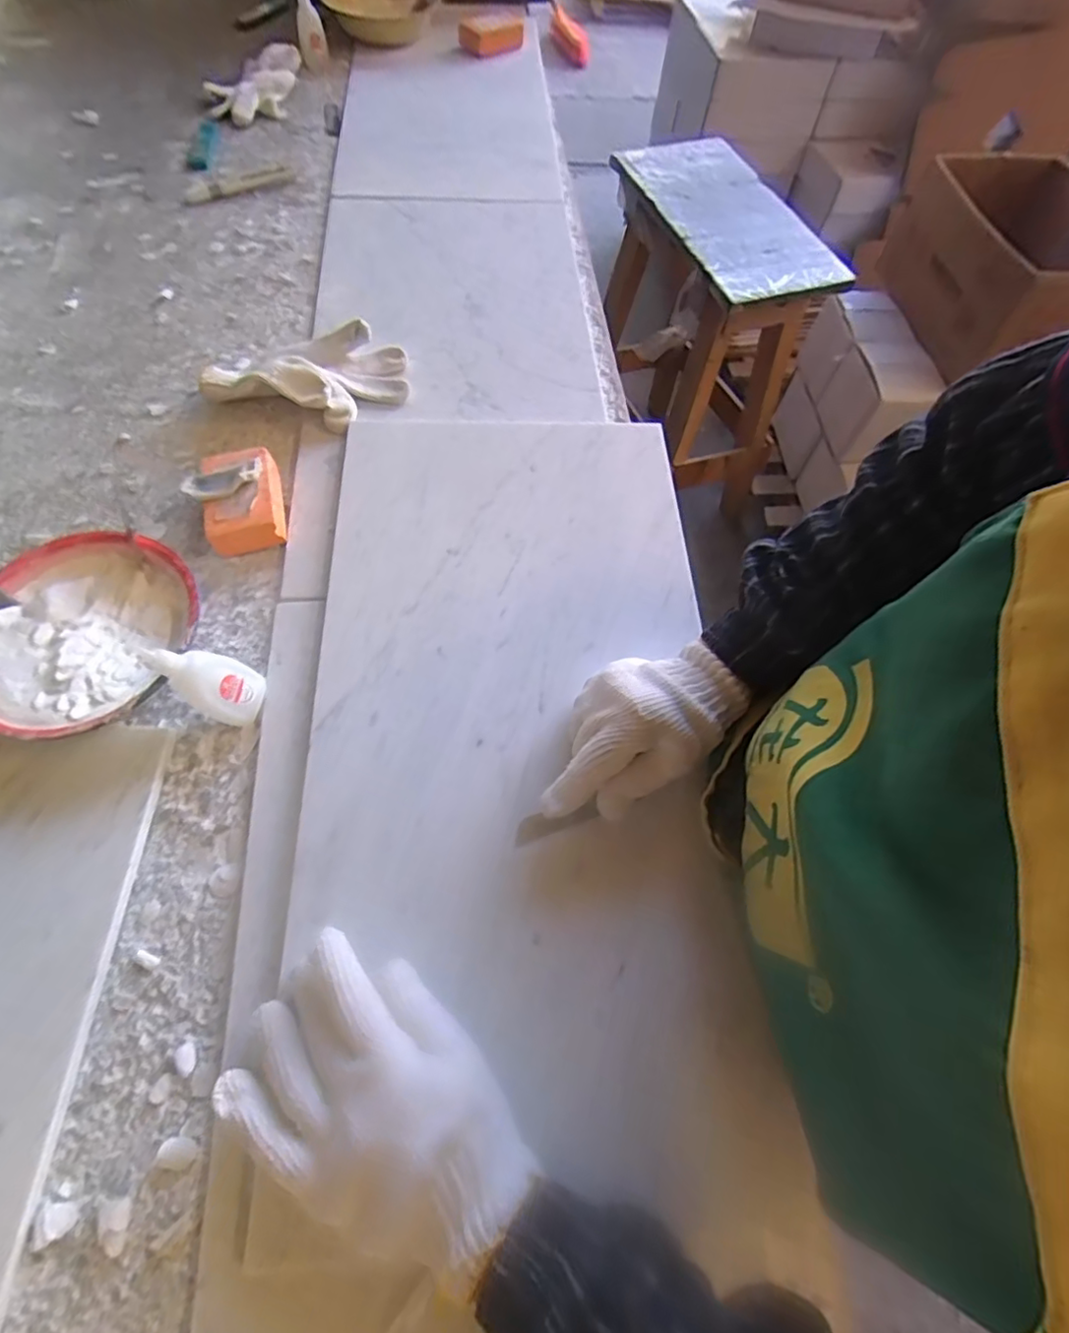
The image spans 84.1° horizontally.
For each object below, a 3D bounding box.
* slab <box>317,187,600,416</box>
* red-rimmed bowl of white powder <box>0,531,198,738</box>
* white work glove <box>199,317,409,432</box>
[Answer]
[{"bbox_3d":[-0.093,-0.417,0.672,0.290,0.016,0.388,-4,65,-6],"label":"slab"},{"bbox_3d":[-0.333,-0.022,0.444,0.151,0.041,0.161,1,64,-3],"label":"red-rimmed bowl of white powder"},{"bbox_3d":[-0.220,-0.292,0.579,0.183,0.042,0.116,8,64,0],"label":"white work glove"}]

